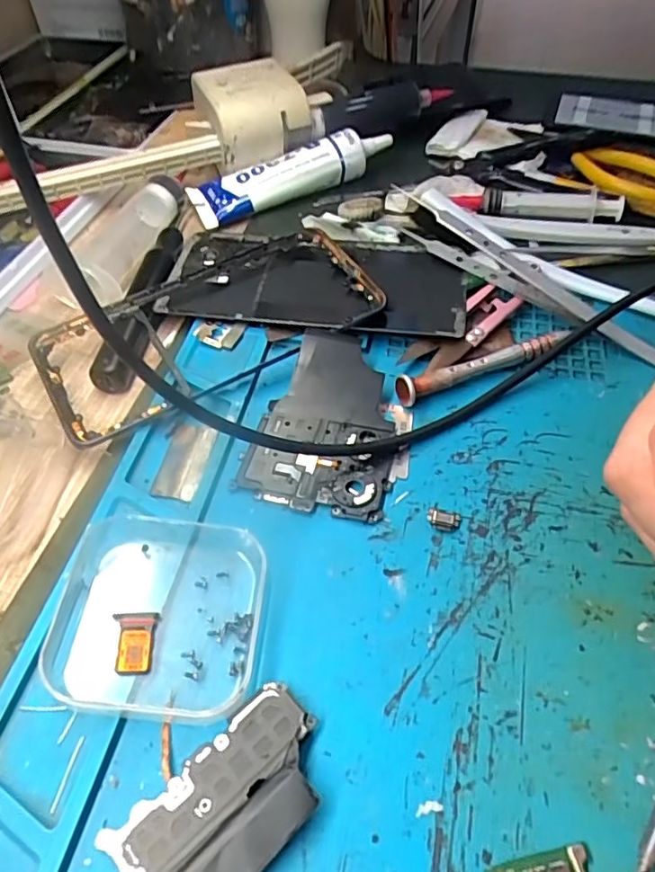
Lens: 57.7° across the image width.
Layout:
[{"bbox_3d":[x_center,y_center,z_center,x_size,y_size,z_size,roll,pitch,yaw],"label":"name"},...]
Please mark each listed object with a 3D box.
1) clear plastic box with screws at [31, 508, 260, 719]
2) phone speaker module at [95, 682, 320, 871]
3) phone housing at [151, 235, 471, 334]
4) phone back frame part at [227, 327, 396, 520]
[{"bbox_3d":[-0.056,0.057,0.200,0.064,0.014,0.066,4,50,4],"label":"clear plastic box with screws"},{"bbox_3d":[-0.027,0.103,0.166,0.061,0.008,0.035,-36,59,-26],"label":"phone speaker module"},{"bbox_3d":[-0.006,-0.081,0.311,0.151,0.011,0.071,8,50,6],"label":"phone housing"},{"bbox_3d":[0.001,-0.008,0.255,0.058,0.008,0.090,11,57,7],"label":"phone back frame part"}]

